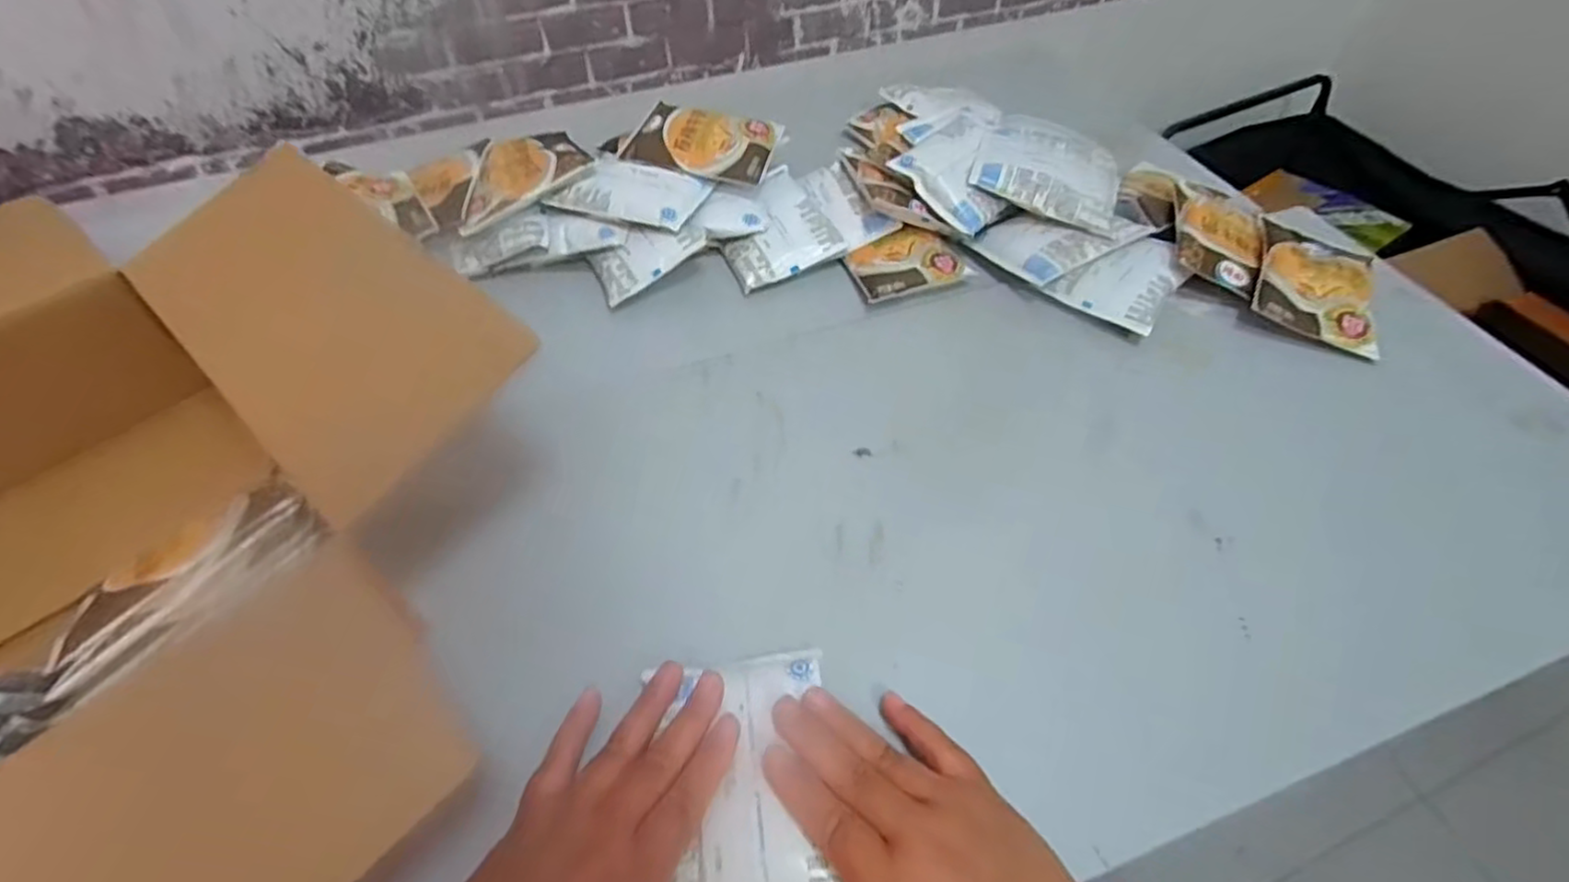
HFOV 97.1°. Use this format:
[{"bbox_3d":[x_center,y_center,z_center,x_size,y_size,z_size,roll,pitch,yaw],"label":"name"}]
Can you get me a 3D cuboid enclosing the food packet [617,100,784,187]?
[{"bbox_3d":[-0.078,-0.280,0.651,0.133,0.018,0.083,9,66,4],"label":"food packet"}]

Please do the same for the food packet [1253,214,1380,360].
[{"bbox_3d":[0.452,-0.136,0.593,0.096,0.034,0.129,17,54,14],"label":"food packet"}]

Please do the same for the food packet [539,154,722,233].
[{"bbox_3d":[-0.139,-0.221,0.622,0.131,0.031,0.073,8,52,7],"label":"food packet"}]

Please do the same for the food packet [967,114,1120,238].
[{"bbox_3d":[0.251,-0.264,0.653,0.131,0.024,0.172,23,50,2],"label":"food packet"}]

